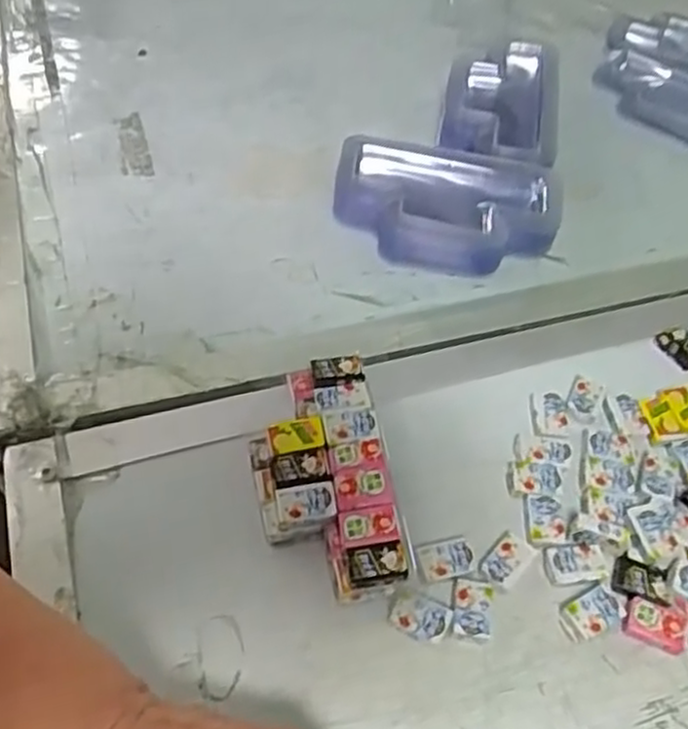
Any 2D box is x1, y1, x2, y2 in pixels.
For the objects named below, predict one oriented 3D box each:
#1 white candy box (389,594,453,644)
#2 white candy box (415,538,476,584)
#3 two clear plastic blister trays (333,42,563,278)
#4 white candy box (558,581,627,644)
[{"bbox_3d":[0.033,0.112,0.329,0.026,0.006,0.016,15,53,6],"label":"white candy box"},{"bbox_3d":[0.047,0.089,0.344,0.025,0.004,0.017,-9,55,-12],"label":"white candy box"},{"bbox_3d":[0.075,-0.154,0.513,0.139,0.040,0.223,10,53,2],"label":"two clear plastic blister trays"},{"bbox_3d":[0.113,0.111,0.337,0.031,0.006,0.017,-20,58,-19],"label":"white candy box"}]

